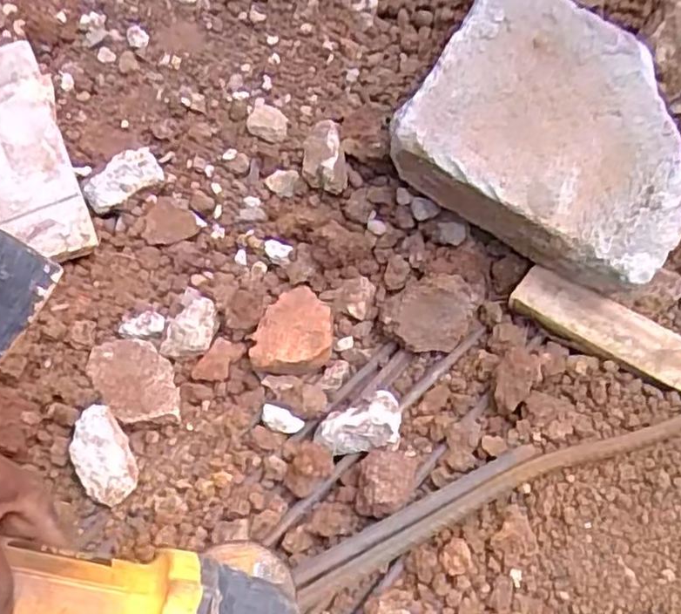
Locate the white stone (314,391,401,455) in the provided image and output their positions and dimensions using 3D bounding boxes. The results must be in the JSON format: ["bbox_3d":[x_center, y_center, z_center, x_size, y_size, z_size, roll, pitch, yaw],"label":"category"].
[{"bbox_3d":[0.014,0.101,0.571,0.077,0.041,0.046,-10,49,-2],"label":"white stone"}]

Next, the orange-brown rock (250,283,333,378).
[{"bbox_3d":[-0.045,0.021,0.637,0.075,0.032,0.094,-1,50,5],"label":"orange-brown rock"}]

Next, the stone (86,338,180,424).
[{"bbox_3d":[-0.196,0.073,0.627,0.067,0.033,0.104,-34,54,-21],"label":"stone"}]

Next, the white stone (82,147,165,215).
[{"bbox_3d":[-0.233,-0.136,0.694,0.083,0.019,0.044,-36,96,-17],"label":"white stone"}]

